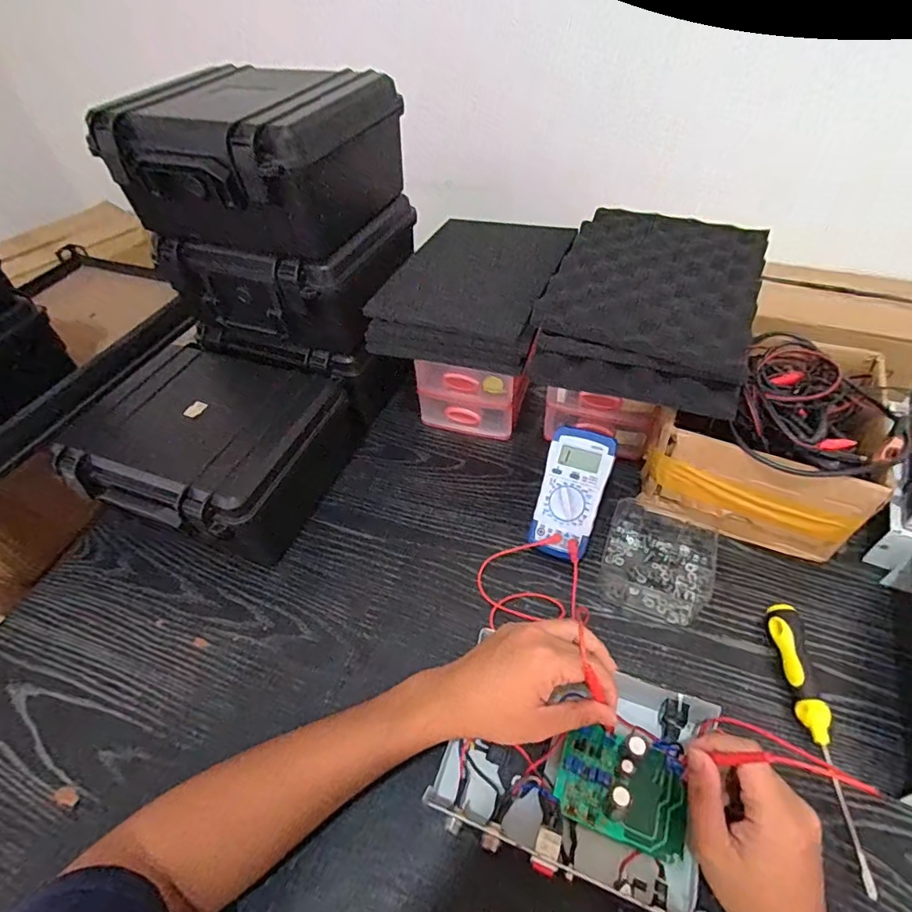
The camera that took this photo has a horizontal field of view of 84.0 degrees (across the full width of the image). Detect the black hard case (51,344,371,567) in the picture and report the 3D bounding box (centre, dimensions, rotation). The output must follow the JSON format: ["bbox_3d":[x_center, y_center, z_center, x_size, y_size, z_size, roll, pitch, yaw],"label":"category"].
[{"bbox_3d":[-0.265,-0.003,0.613,0.243,0.127,0.241,13,51,15],"label":"black hard case"}]

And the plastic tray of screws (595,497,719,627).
[{"bbox_3d":[0.218,0.108,0.541,0.111,0.032,0.125,16,52,18],"label":"plastic tray of screws"}]

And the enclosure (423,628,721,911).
[{"bbox_3d":[0.096,0.245,0.418,0.200,0.051,0.161,12,51,15],"label":"enclosure"}]

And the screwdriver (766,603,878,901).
[{"bbox_3d":[0.307,0.230,0.429,0.024,0.026,0.212,0,49,4],"label":"screwdriver"}]

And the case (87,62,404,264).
[{"bbox_3d":[-0.213,-0.328,0.558,0.233,0.121,0.210,19,53,20],"label":"case"}]

